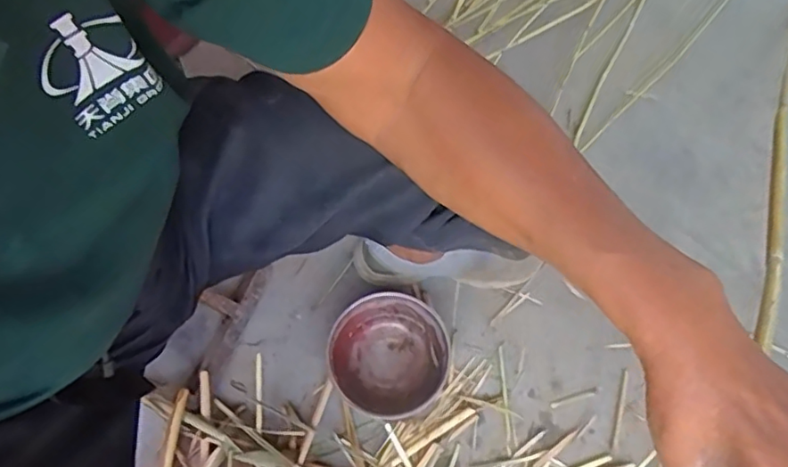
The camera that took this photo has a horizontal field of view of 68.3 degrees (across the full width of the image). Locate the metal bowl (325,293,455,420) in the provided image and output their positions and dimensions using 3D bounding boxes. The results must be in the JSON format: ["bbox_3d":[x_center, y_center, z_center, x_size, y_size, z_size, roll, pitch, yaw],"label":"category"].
[{"bbox_3d":[-0.006,0.168,0.792,0.155,0.070,0.152,0,69,1],"label":"metal bowl"}]

